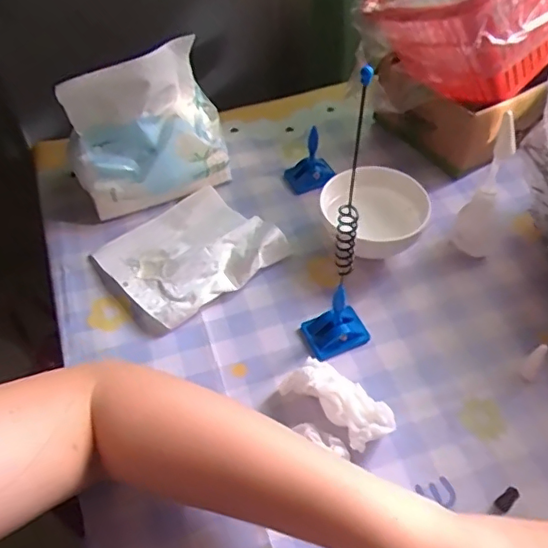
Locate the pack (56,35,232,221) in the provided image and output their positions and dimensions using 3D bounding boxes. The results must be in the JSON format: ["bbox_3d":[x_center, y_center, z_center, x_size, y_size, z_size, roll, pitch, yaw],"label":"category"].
[{"bbox_3d":[-0.112,-0.126,0.493,0.131,0.116,0.064,-19,52,-11],"label":"pack"}]

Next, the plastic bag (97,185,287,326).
[{"bbox_3d":[-0.073,-0.021,0.480,0.123,0.031,0.120,-38,58,-25],"label":"plastic bag"}]

